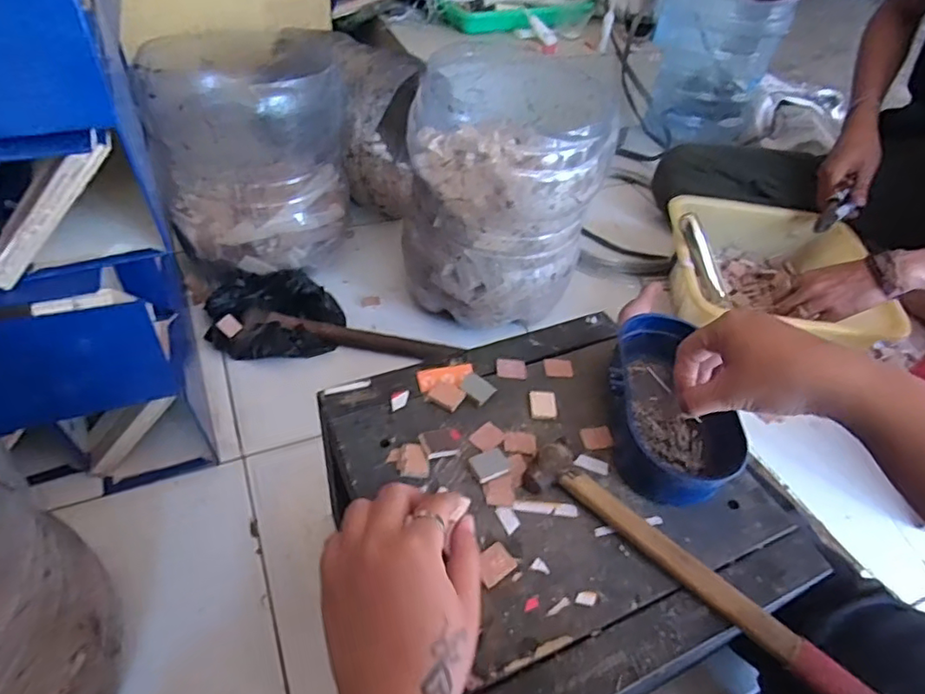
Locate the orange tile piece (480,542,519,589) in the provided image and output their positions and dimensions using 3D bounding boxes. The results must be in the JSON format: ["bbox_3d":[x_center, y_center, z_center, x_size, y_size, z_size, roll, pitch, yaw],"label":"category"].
[{"bbox_3d":[0.021,0.138,0.364,0.026,0.007,0.020,-27,55,-28],"label":"orange tile piece"}]

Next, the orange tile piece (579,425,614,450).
[{"bbox_3d":[0.104,0.070,0.442,0.023,0.004,0.019,-2,47,-9],"label":"orange tile piece"}]

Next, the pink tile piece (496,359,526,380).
[{"bbox_3d":[0.041,0.017,0.485,0.026,0.004,0.020,9,46,2],"label":"pink tile piece"}]

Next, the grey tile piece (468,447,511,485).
[{"bbox_3d":[0.020,0.084,0.411,0.026,0.004,0.023,-20,52,-24],"label":"grey tile piece"}]

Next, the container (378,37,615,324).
[{"bbox_3d":[0.050,-0.204,0.758,0.244,0.242,0.250,14,47,6],"label":"container"}]

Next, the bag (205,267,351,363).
[{"bbox_3d":[-0.245,-0.047,0.750,0.167,0.048,0.121,-3,47,-10],"label":"bag"}]

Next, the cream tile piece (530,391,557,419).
[{"bbox_3d":[0.065,0.046,0.460,0.021,0.006,0.025,4,46,-3],"label":"cream tile piece"}]

